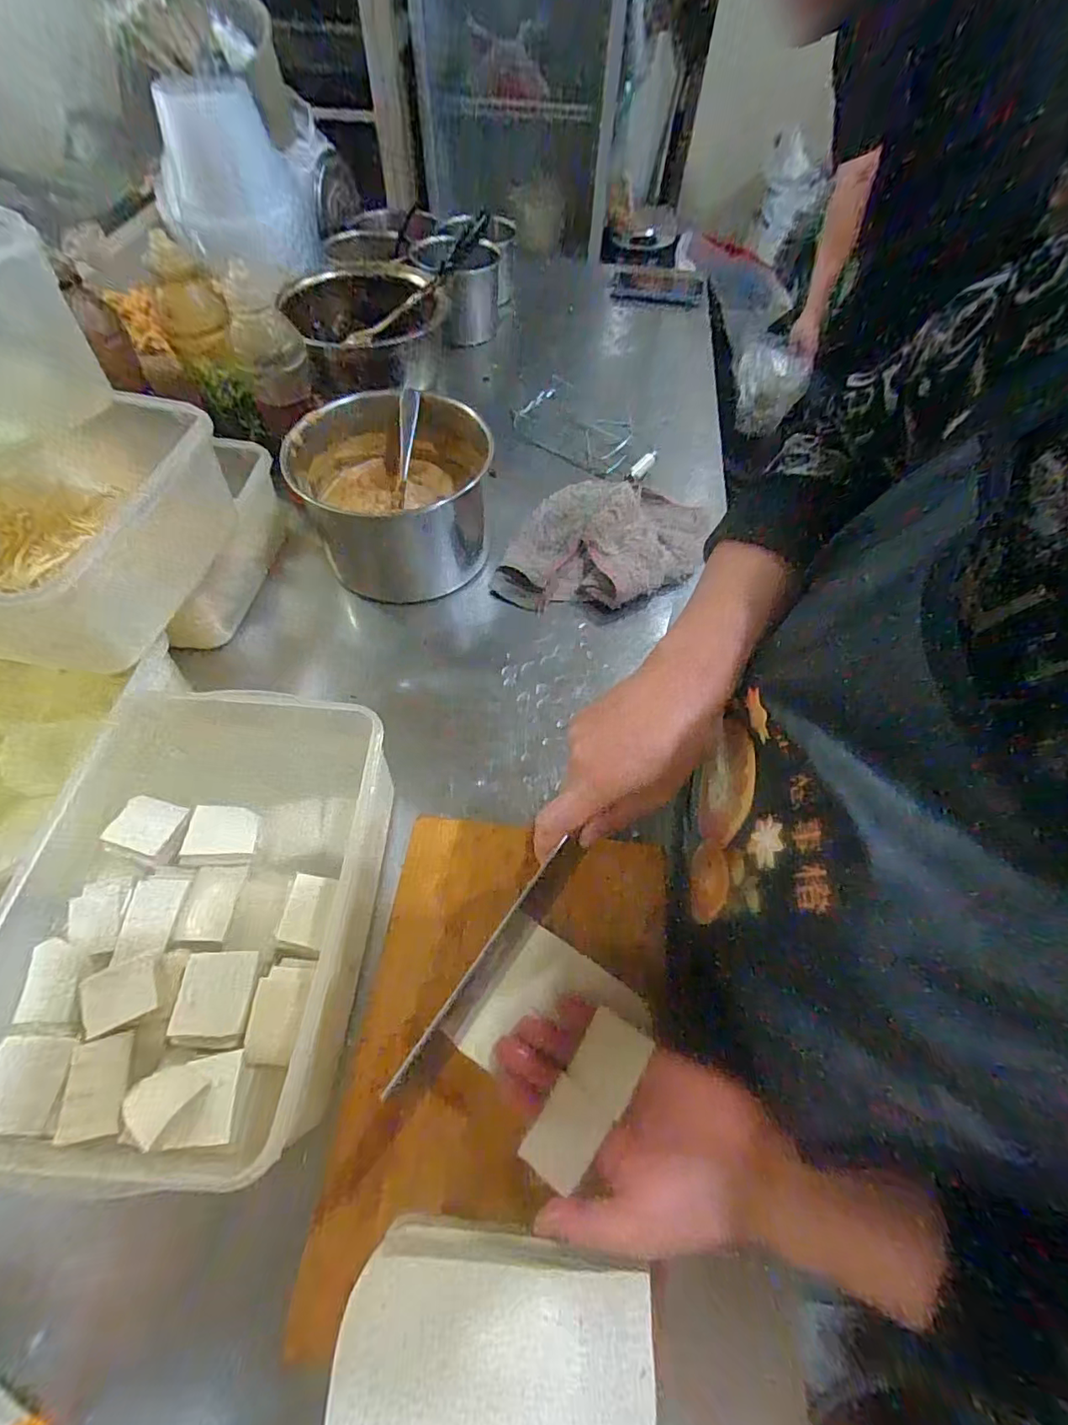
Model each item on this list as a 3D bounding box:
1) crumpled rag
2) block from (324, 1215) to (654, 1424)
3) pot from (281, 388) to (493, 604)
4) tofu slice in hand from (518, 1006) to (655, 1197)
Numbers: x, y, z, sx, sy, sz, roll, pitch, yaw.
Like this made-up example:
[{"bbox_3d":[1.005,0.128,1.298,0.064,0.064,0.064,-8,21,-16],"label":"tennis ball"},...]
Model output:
[{"bbox_3d":[0.081,-0.191,0.601,0.243,0.051,0.174,2,58,-2],"label":"crumpled rag"},{"bbox_3d":[-0.018,0.296,0.243,0.133,0.040,0.090,6,58,1],"label":"block"},{"bbox_3d":[-0.149,-0.230,0.576,0.197,0.117,0.187,1,58,-2],"label":"pot"},{"bbox_3d":[0.030,0.209,0.298,0.037,0.004,0.084,19,53,35],"label":"tofu slice in hand"}]

